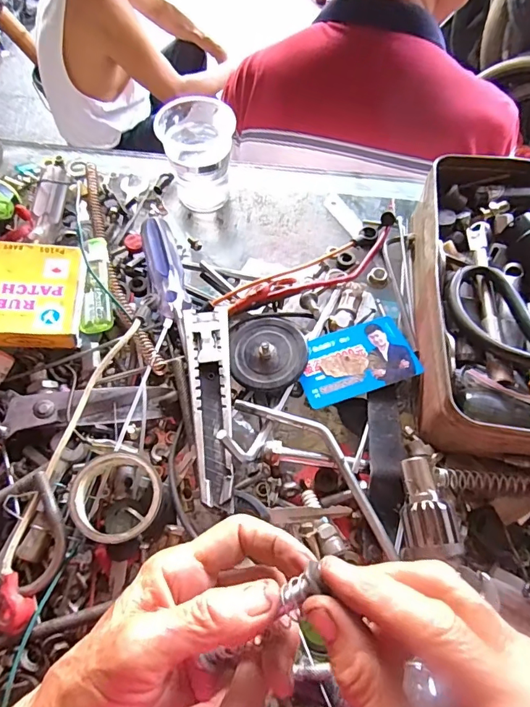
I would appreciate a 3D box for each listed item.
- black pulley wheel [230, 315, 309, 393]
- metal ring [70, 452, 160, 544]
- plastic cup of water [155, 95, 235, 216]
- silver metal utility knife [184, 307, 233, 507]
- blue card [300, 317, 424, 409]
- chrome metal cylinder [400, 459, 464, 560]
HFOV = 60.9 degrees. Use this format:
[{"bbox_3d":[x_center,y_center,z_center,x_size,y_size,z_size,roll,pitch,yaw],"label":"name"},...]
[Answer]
[{"bbox_3d":[0.002,-0.001,0.327,0.054,0.020,0.059,0,61,0],"label":"black pulley wheel"},{"bbox_3d":[-0.087,0.085,0.267,0.051,0.014,0.051,0,61,0],"label":"metal ring"},{"bbox_3d":[-0.058,-0.174,0.401,0.065,0.076,0.060,-2,62,-2],"label":"plastic cup of water"},{"bbox_3d":[-0.035,0.028,0.306,0.030,0.017,0.142,-6,62,-4],"label":"silver metal utility knife"},{"bbox_3d":[0.065,0.005,0.327,0.085,0.004,0.052,-18,60,-9],"label":"blue card"},{"bbox_3d":[0.096,0.092,0.267,0.028,0.027,0.055,6,62,3],"label":"chrome metal cylinder"}]

